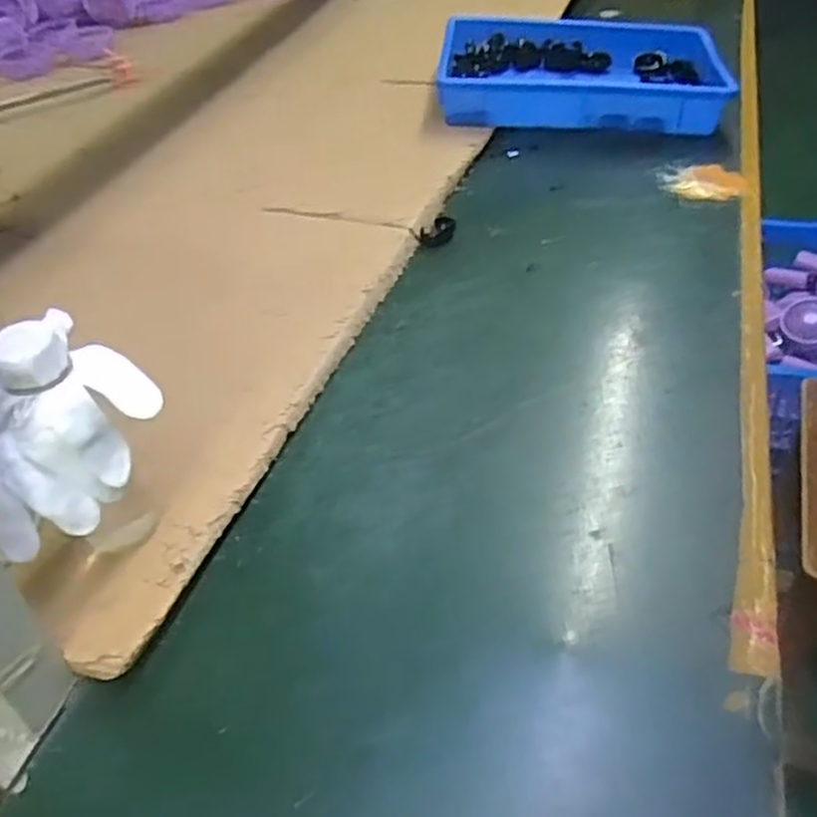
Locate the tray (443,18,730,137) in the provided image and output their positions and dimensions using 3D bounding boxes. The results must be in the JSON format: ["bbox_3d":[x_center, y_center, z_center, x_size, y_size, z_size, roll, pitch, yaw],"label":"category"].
[{"bbox_3d":[0.222,-0.444,1.018,0.351,0.060,0.226,2,44,6],"label":"tray"}]

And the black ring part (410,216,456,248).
[{"bbox_3d":[0.029,-0.189,0.834,0.051,0.018,0.024,-34,51,-27],"label":"black ring part"}]

